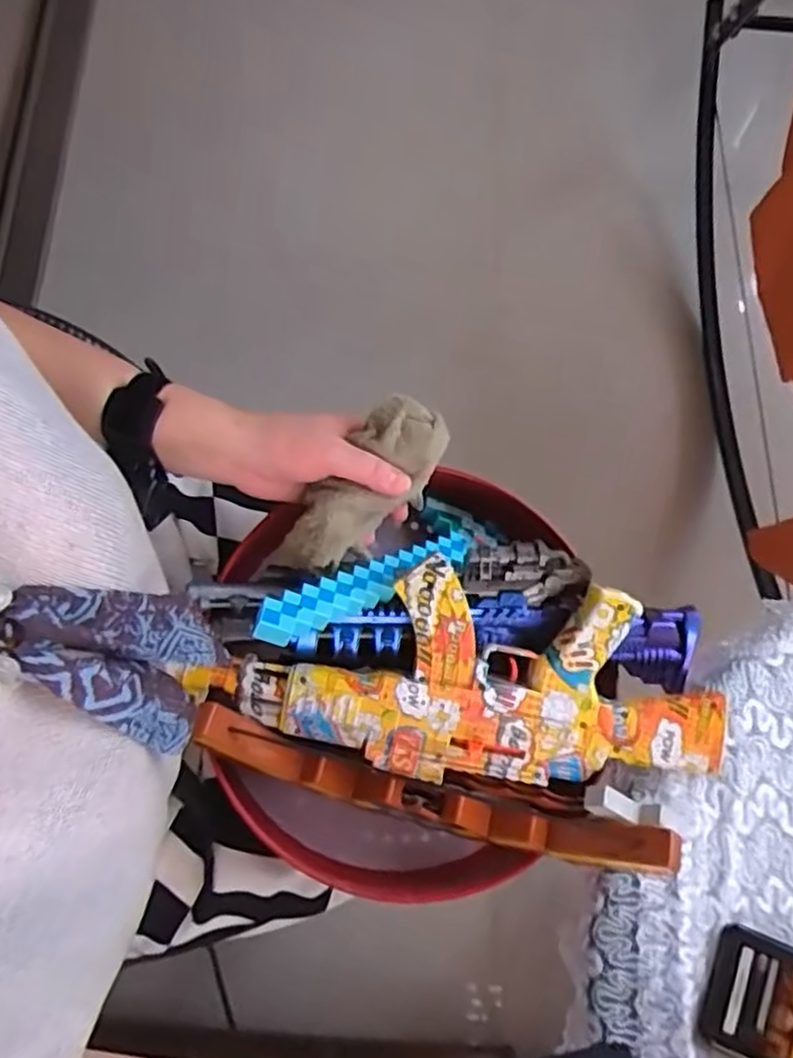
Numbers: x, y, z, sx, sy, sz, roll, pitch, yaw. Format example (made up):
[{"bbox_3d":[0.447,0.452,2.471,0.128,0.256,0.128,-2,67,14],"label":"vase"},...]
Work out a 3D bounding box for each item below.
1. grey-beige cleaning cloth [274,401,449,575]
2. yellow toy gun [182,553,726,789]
[{"bbox_3d":[-0.024,-0.021,0.513,0.056,0.066,0.155,42,95,10],"label":"grey-beige cleaning cloth"},{"bbox_3d":[0.052,0.102,0.491,0.353,0.063,0.138,10,75,2],"label":"yellow toy gun"}]

